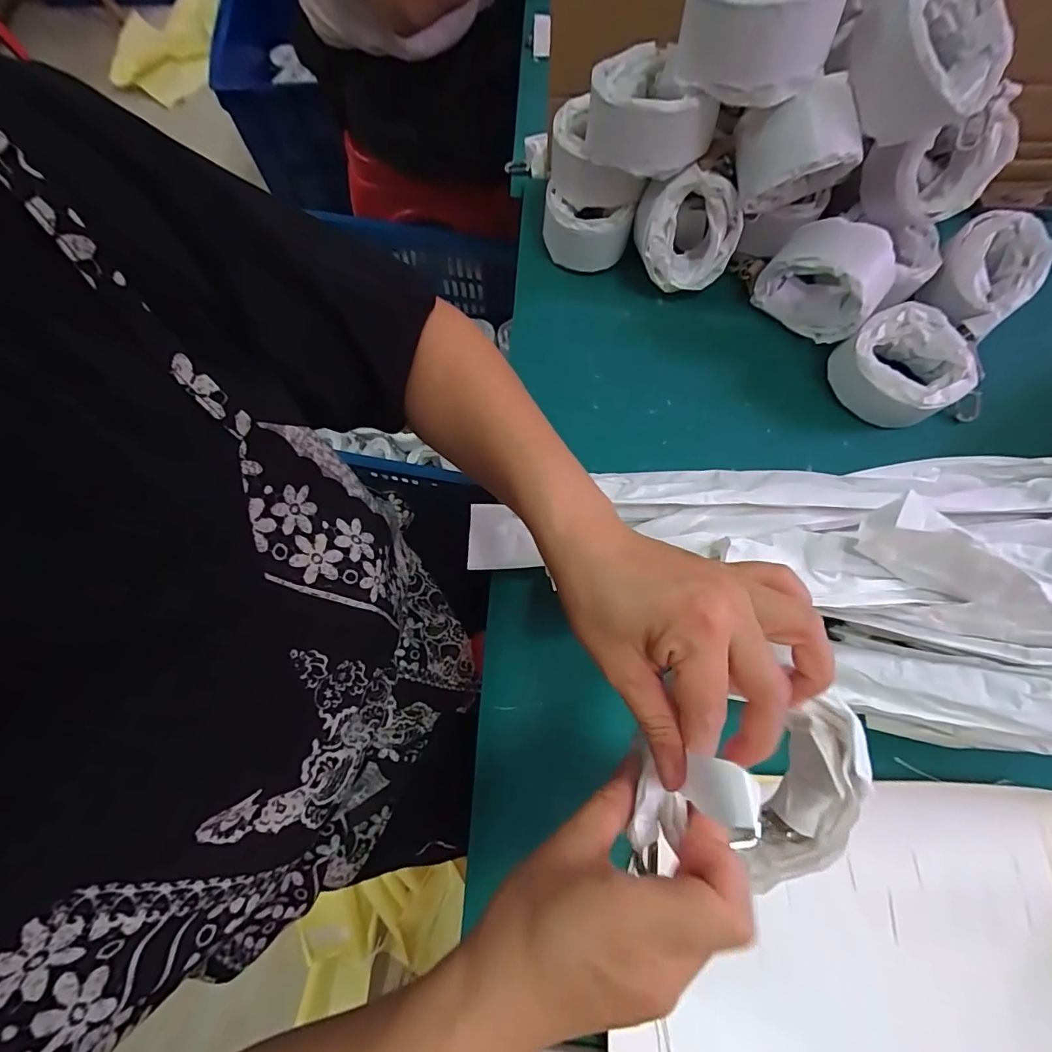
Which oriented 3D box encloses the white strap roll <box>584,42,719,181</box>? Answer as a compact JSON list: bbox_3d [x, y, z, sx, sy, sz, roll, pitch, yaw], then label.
[{"bbox_3d":[0.098,-0.324,0.389,0.098,0.051,0.087,16,73,4],"label":"white strap roll"}]

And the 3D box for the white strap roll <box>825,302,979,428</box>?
[{"bbox_3d":[0.331,-0.138,0.439,0.086,0.056,0.095,-36,77,-11],"label":"white strap roll"}]

